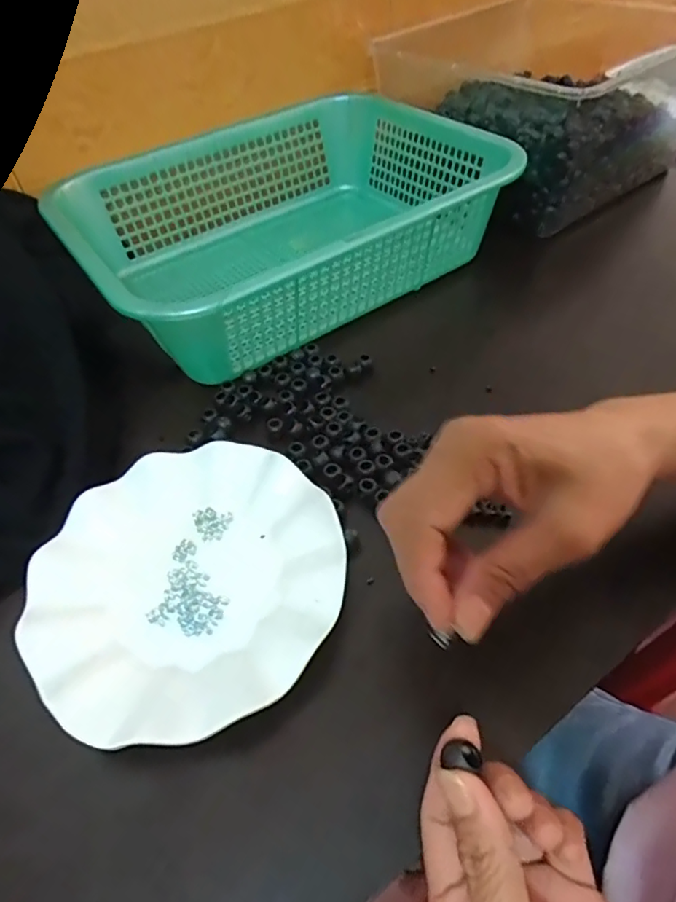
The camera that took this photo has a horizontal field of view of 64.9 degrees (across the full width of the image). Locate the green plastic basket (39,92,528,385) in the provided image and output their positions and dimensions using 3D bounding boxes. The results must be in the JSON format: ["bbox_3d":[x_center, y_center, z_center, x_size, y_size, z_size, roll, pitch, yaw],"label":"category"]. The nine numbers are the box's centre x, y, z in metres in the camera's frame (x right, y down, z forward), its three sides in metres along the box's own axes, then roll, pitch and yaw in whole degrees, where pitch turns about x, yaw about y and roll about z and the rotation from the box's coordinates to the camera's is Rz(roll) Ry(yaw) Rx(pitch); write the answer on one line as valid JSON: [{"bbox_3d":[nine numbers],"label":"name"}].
[{"bbox_3d":[-0.050,-0.221,0.522,0.377,0.103,0.288,-29,52,-19],"label":"green plastic basket"}]

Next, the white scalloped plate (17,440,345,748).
[{"bbox_3d":[-0.089,0.077,0.324,0.181,0.028,0.176,-3,48,3],"label":"white scalloped plate"}]

